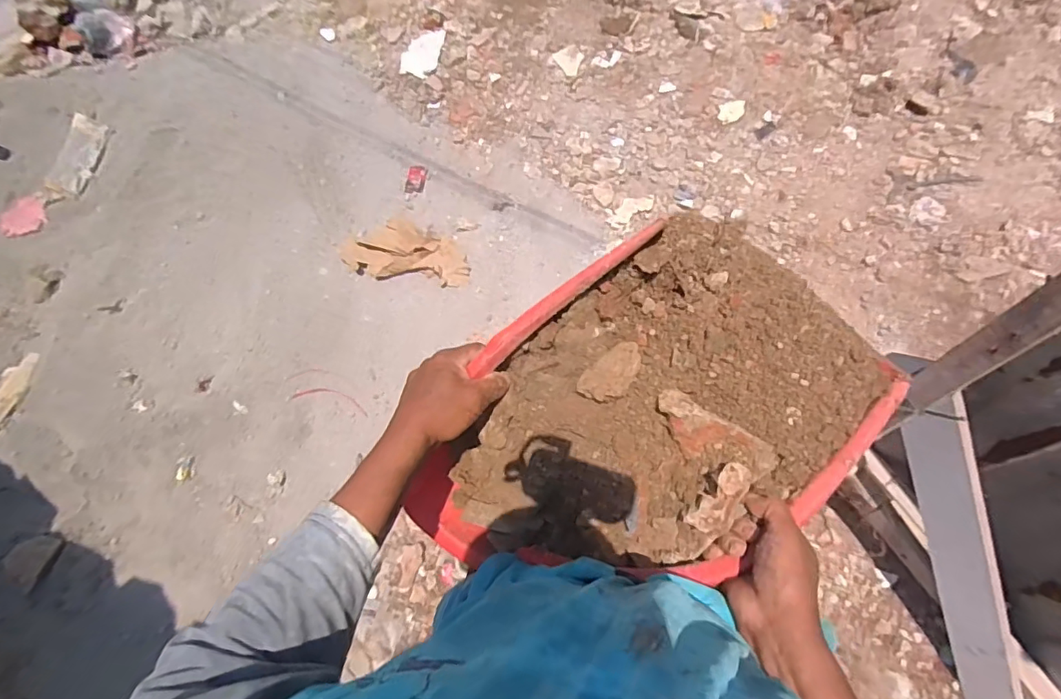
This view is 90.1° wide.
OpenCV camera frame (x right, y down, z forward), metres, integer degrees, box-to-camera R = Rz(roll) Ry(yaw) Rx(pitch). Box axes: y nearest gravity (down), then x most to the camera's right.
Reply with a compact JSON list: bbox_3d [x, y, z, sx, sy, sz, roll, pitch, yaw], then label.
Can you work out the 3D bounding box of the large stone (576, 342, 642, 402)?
[{"bbox_3d":[0.076,0.020,0.494,0.040,0.020,0.064,33,70,16],"label":"large stone"}]

